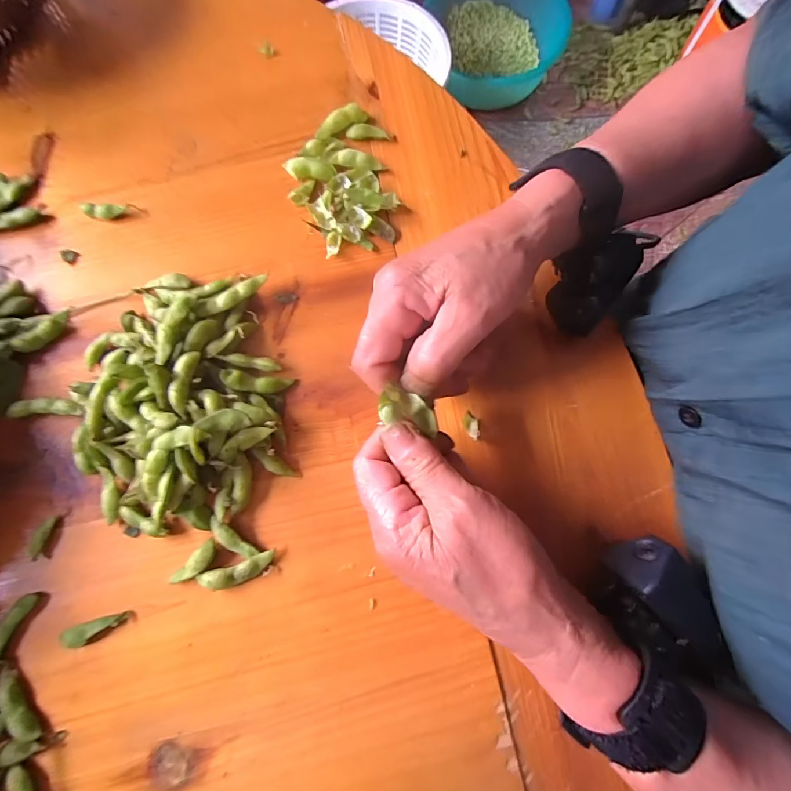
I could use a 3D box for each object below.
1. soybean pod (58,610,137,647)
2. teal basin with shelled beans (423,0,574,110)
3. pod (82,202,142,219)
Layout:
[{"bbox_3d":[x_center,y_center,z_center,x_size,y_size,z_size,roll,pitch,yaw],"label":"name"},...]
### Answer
[{"bbox_3d":[-0.178,0.140,0.238,0.041,0.006,0.012,-19,78,-3],"label":"soybean pod"},{"bbox_3d":[0.301,-0.997,1.120,0.372,0.146,0.355,0,78,1],"label":"teal basin with shelled beans"},{"bbox_3d":[-0.213,-0.138,0.298,0.042,0.007,0.013,8,78,3],"label":"pod"}]

